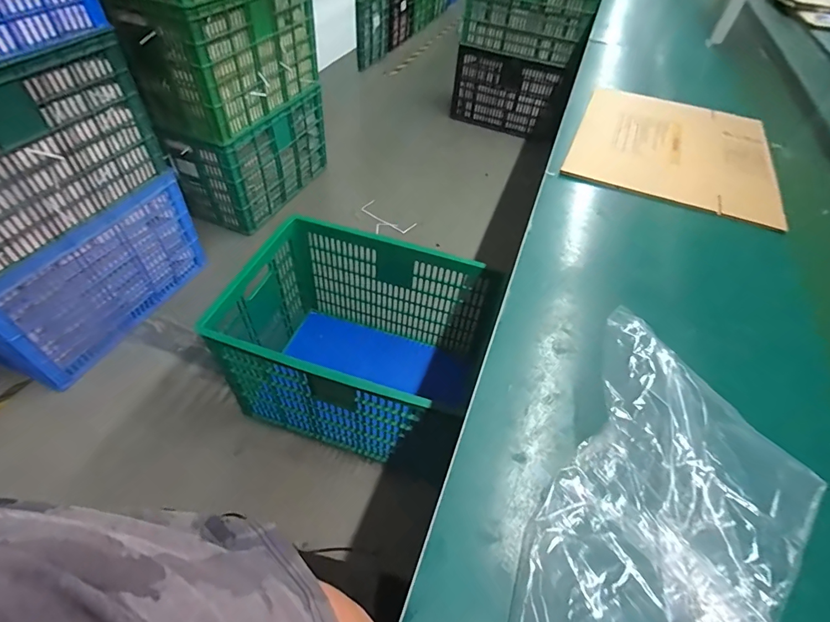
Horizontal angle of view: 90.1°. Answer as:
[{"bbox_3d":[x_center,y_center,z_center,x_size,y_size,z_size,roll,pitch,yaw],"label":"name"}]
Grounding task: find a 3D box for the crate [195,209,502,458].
[{"bbox_3d":[-0.165,0.079,1.179,0.583,0.397,0.465,16,50,8],"label":"crate"}]

